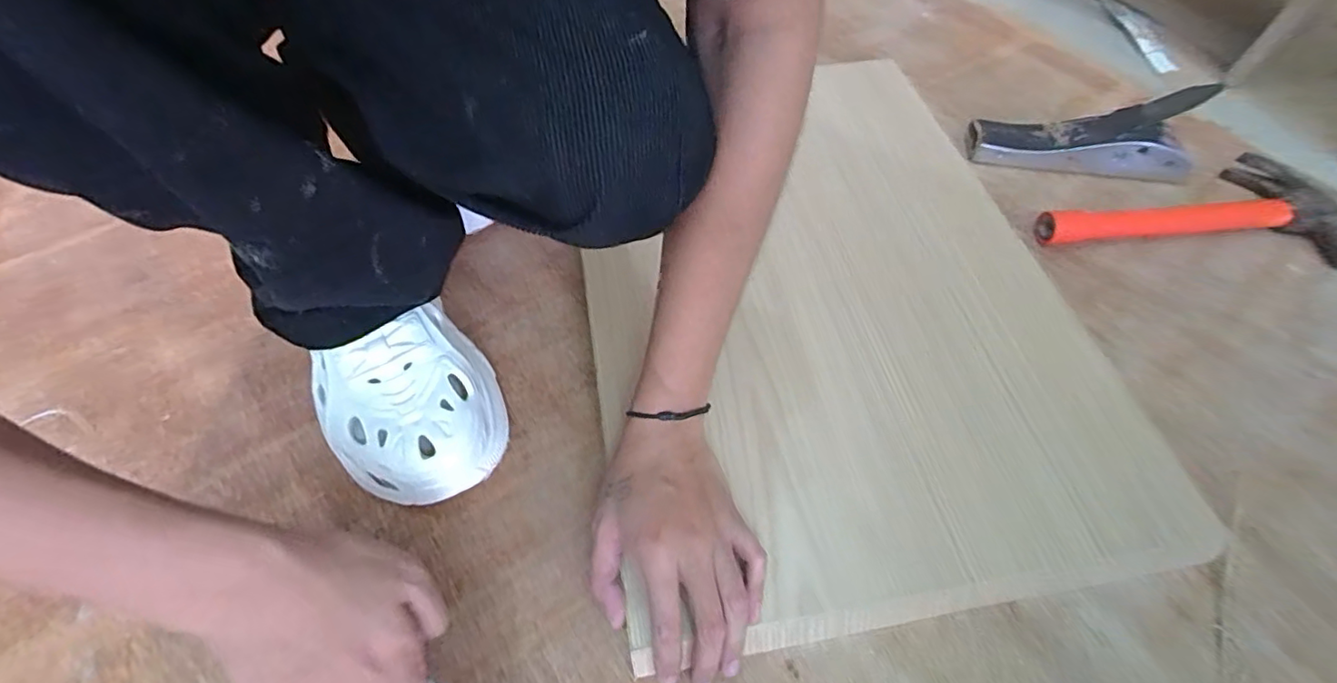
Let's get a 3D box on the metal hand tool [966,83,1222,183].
[{"bbox_3d":[0.401,-0.207,0.546,0.198,0.075,0.054,6,56,3],"label":"metal hand tool"}]

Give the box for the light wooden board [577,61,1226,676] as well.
[{"bbox_3d":[0.124,-0.047,0.472,0.379,0.016,0.499,-9,59,-5],"label":"light wooden board"}]

